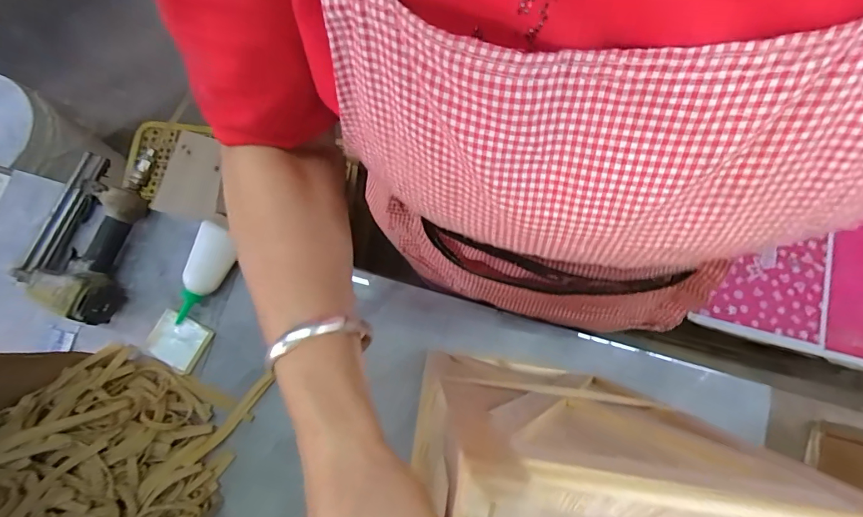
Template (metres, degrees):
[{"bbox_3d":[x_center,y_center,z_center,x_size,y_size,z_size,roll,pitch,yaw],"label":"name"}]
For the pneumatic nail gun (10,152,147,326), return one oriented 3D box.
[{"bbox_3d":[-0.498,-0.037,0.607,0.148,0.059,0.223,17,79,4],"label":"pneumatic nail gun"}]

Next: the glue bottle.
[{"bbox_3d":[-0.324,0.023,0.605,0.043,0.047,0.143,17,79,4],"label":"glue bottle"}]

